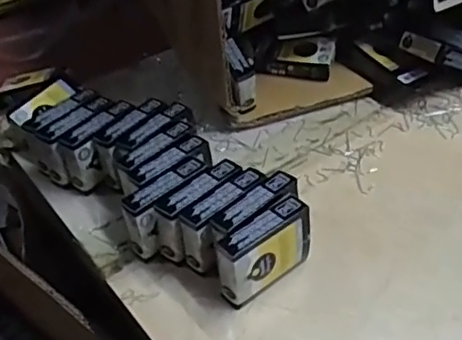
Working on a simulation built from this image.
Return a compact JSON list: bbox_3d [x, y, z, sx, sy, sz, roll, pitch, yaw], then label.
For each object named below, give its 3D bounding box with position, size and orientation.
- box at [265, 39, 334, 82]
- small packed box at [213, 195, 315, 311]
[{"bbox_3d":[0.075,-0.119,0.624,0.067,0.023,0.043,5,42,12],"label":"box"},{"bbox_3d":[0.025,0.059,0.421,0.076,0.061,0.022,-31,47,-27],"label":"small packed box"}]

